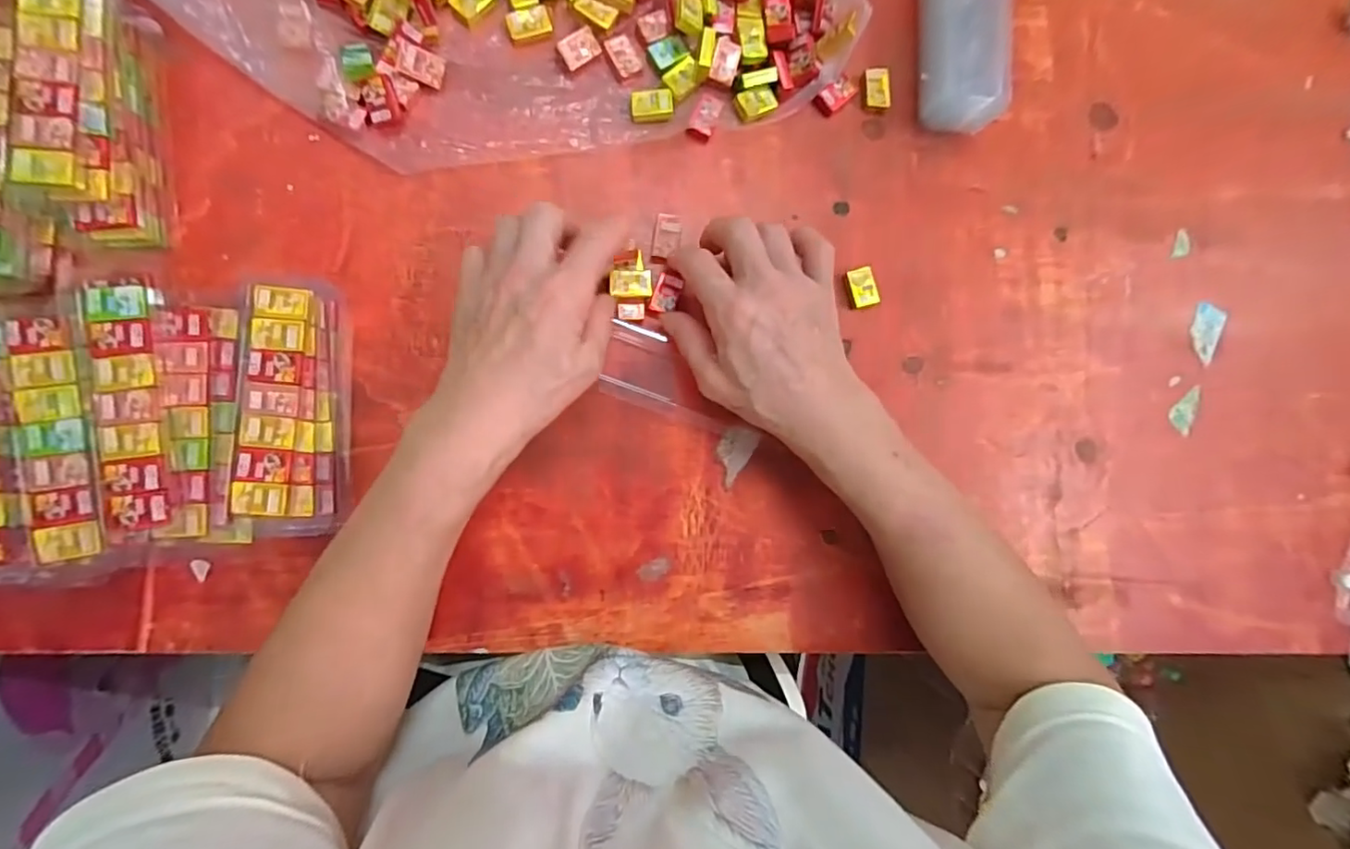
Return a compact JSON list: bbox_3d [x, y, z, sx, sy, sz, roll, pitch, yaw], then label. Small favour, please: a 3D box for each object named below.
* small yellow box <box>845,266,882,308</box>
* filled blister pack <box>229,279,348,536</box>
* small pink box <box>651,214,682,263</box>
[{"bbox_3d":[0.124,-0.091,0.384,0.018,0.007,0.025,-14,90,-9],"label":"small yellow box"},{"bbox_3d":[-0.214,-0.011,0.318,0.056,0.039,0.141,0,88,-8],"label":"filled blister pack"},{"bbox_3d":[-0.004,-0.119,0.367,0.017,0.011,0.030,7,87,-8],"label":"small pink box"}]

